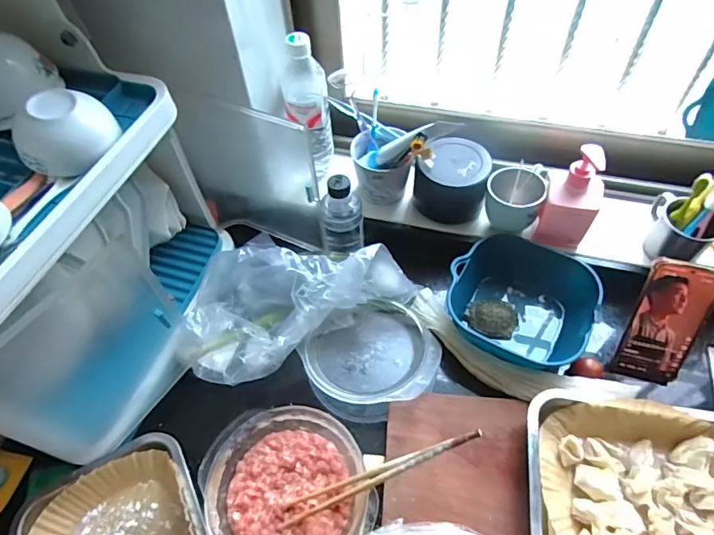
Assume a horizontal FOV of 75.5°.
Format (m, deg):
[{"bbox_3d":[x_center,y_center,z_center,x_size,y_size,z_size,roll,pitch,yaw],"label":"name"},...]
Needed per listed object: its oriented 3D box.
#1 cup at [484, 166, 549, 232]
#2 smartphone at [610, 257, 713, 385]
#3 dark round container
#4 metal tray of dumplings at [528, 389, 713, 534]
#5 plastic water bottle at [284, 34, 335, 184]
[{"bbox_3d":[0.229,-0.103,0.663,0.076,0.068,0.080,-1,54,2],"label":"cup"},{"bbox_3d":[0.377,0.069,0.560,0.077,0.163,0.012,11,27,10],"label":"smartphone"},{"bbox_3d":[0.147,-0.130,0.703,0.102,0.096,0.099,-1,54,2],"label":"dark round container"},{"bbox_3d":[0.305,0.239,0.478,0.248,0.053,0.184,8,55,8],"label":"metal tray of dumplings"},{"bbox_3d":[-0.073,-0.233,0.684,0.055,0.218,0.058,33,62,23],"label":"plastic water bottle"}]

